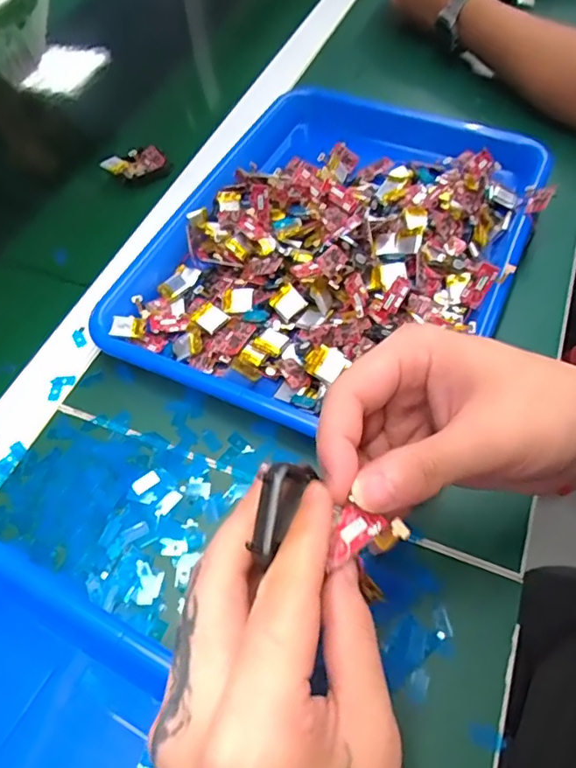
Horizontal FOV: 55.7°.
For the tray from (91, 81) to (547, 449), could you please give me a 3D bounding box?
[{"bbox_3d":[0.038,-0.112,0.418,0.259,0.045,0.331,21,59,16],"label":"tray"}]

